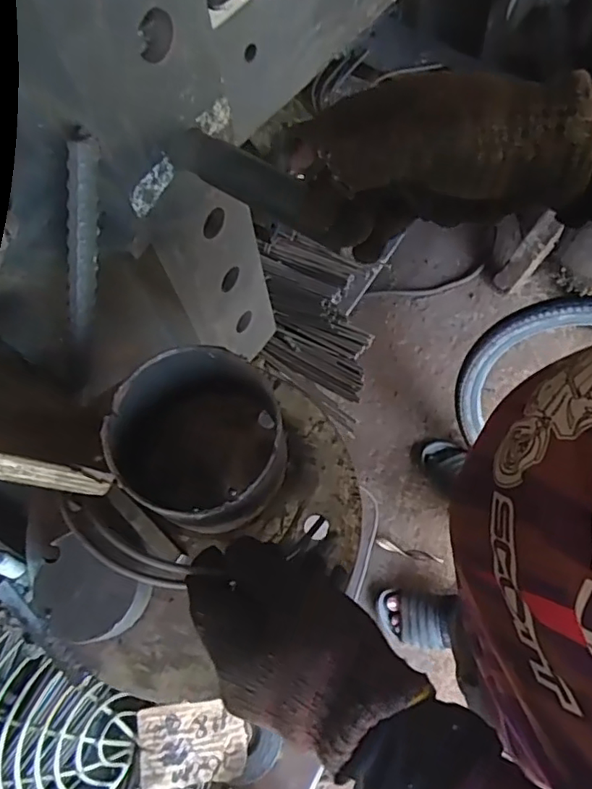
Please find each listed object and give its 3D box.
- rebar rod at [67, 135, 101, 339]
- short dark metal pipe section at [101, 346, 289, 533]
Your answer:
[{"bbox_3d":[-0.152,-0.106,0.413,0.017,0.145,0.015,19,31,8],"label":"rebar rod"},{"bbox_3d":[-0.063,0.030,0.411,0.106,0.089,0.120,25,73,14],"label":"short dark metal pipe section"}]

